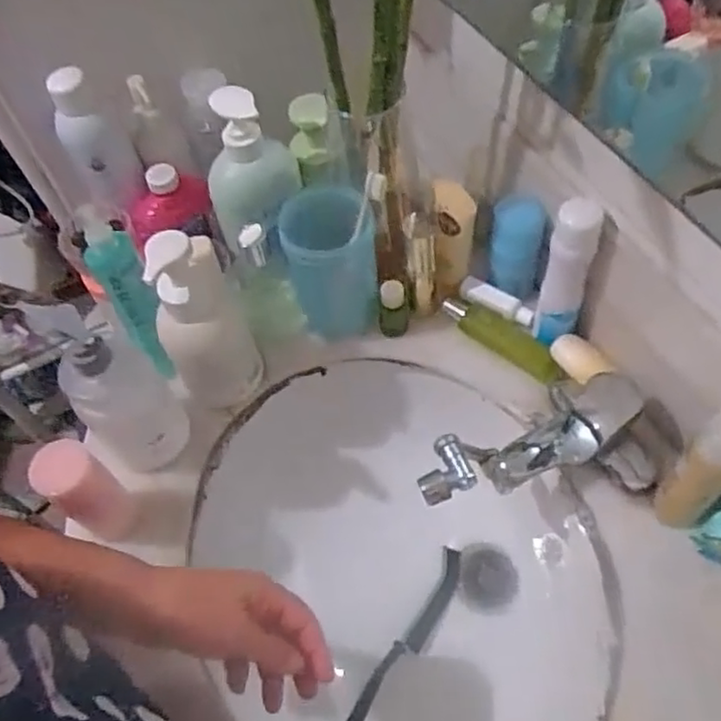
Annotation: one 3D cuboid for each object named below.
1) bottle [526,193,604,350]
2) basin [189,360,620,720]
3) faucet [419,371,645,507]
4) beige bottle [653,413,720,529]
[{"bbox_3d":[0.177,-0.071,0.594,0.040,0.166,0.031,19,61,15],"label":"bottle"},{"bbox_3d":[0.049,0.195,0.673,0.341,0.172,0.402,-20,59,-9],"label":"basin"},{"bbox_3d":[0.134,0.075,0.564,0.187,0.084,0.076,-31,61,-15],"label":"faucet"},{"bbox_3d":[0.258,0.085,0.512,0.032,0.133,0.038,-38,63,-19],"label":"beige bottle"}]

